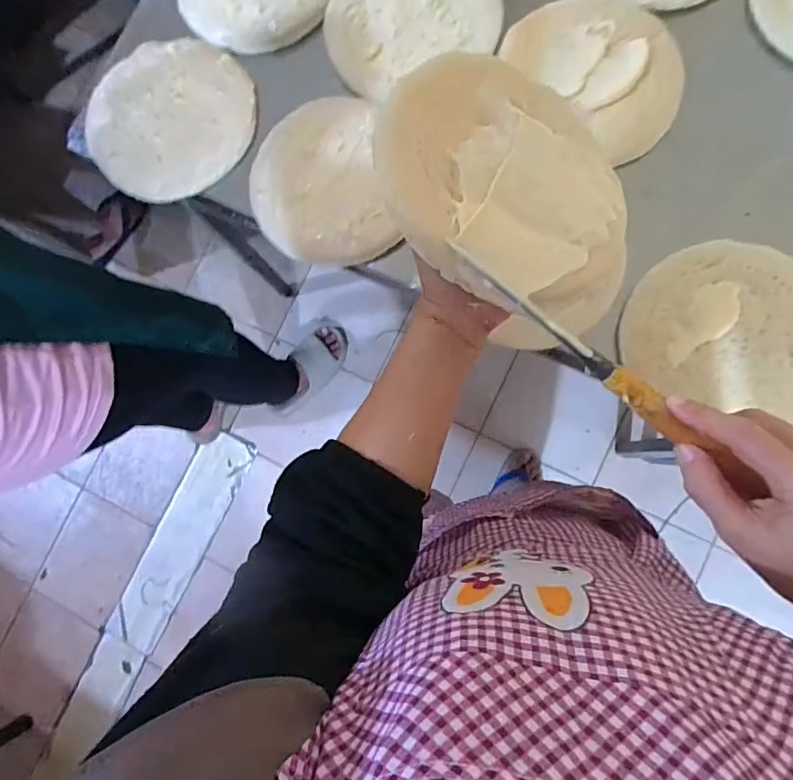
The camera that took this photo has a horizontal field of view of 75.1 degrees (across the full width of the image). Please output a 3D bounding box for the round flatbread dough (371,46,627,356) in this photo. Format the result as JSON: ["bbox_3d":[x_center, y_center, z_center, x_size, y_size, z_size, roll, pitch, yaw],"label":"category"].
[{"bbox_3d":[0.085,-0.142,0.368,0.186,0.020,0.211,-31,85,-25],"label":"round flatbread dough"}]

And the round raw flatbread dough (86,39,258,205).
[{"bbox_3d":[-0.268,-0.325,0.611,0.196,0.007,0.193,-1,84,4],"label":"round raw flatbread dough"}]

